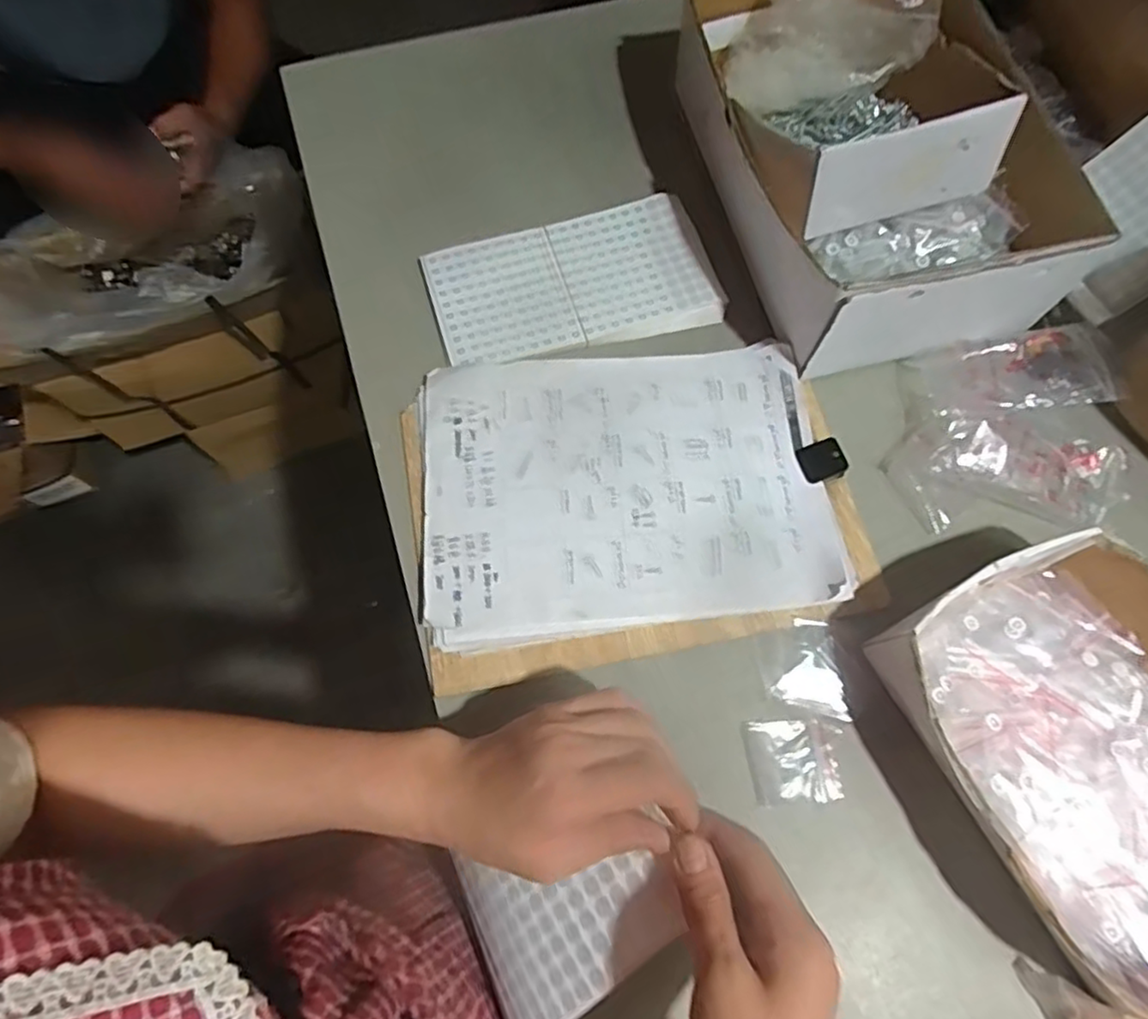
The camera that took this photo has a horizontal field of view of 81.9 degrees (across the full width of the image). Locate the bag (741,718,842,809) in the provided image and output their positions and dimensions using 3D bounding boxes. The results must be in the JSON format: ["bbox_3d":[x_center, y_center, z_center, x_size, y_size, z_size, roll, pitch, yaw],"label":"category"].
[{"bbox_3d":[0.142,0.164,0.432,0.055,0.005,0.050,-3,69,-1],"label":"bag"}]

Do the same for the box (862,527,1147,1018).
[{"bbox_3d":[0.322,0.148,0.406,0.204,0.059,0.242,-25,71,-10],"label":"box"}]

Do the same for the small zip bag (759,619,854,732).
[{"bbox_3d":[0.157,0.112,0.448,0.055,0.006,0.069,-7,69,-3],"label":"small zip bag"}]

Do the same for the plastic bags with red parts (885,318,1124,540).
[{"bbox_3d":[0.329,-0.068,0.501,0.178,0.030,0.153,-2,69,-1],"label":"plastic bags with red parts"}]

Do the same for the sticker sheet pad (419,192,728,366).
[{"bbox_3d":[-0.001,-0.188,0.551,0.228,0.016,0.124,-15,69,-6],"label":"sticker sheet pad"}]

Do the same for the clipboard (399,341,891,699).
[{"bbox_3d":[0.042,-0.012,0.486,0.311,0.021,0.232,-10,69,-4],"label":"clipboard"}]

